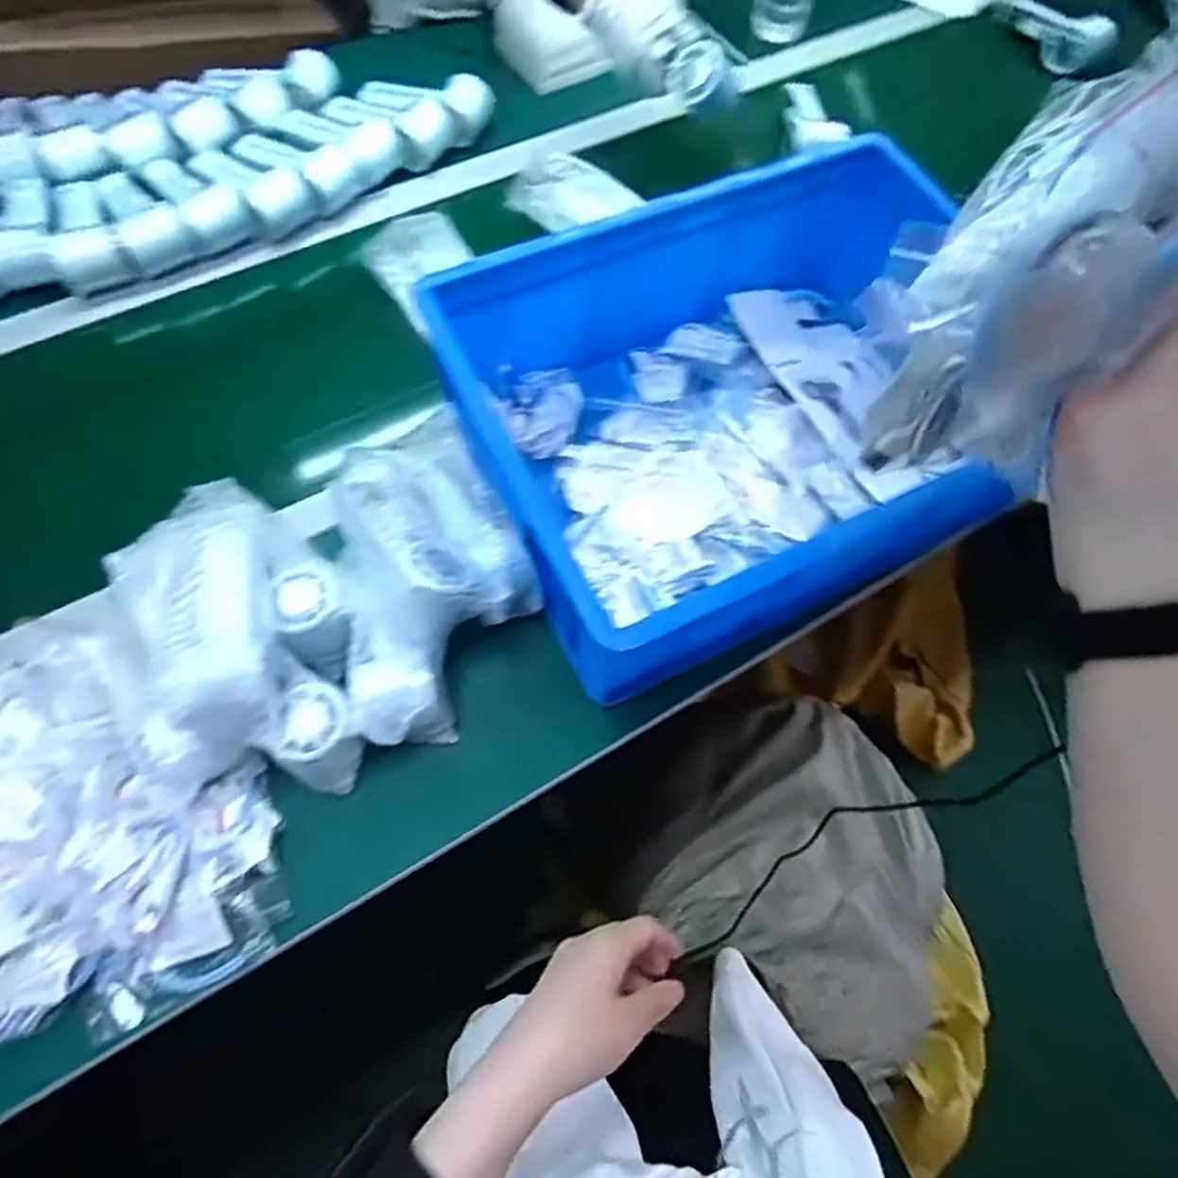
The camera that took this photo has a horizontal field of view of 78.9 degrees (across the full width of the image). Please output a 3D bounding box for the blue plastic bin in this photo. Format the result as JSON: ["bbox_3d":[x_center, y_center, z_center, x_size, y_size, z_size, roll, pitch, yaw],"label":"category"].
[{"bbox_3d":[0.137,-0.161,0.625,0.429,0.148,0.337,-24,69,-14],"label":"blue plastic bin"}]

